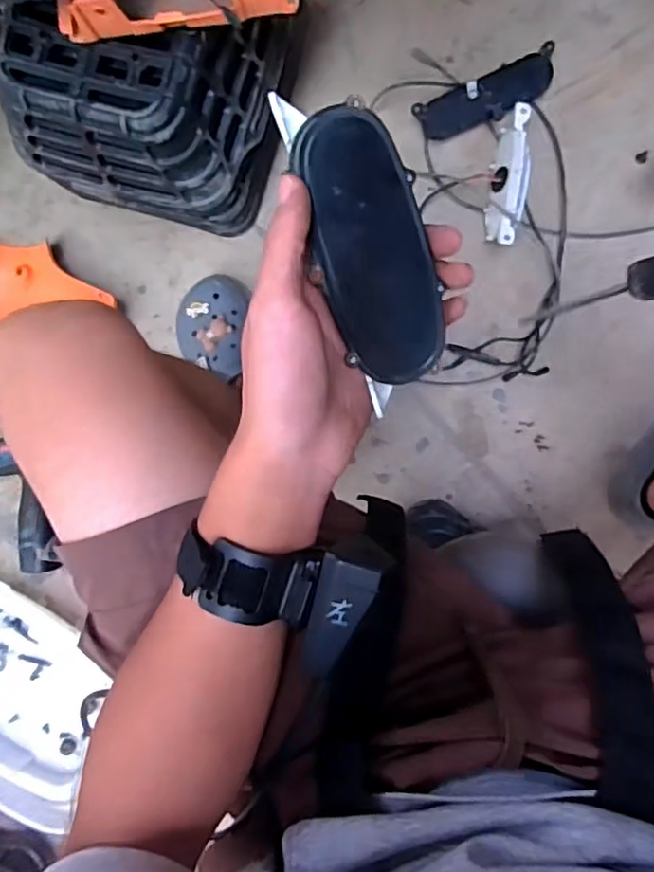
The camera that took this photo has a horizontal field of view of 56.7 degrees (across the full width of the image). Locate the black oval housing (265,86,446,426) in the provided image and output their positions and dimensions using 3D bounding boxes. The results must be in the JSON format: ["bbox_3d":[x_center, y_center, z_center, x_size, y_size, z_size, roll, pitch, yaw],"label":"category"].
[{"bbox_3d":[0.021,-0.087,0.287,0.050,0.015,0.137,-17,109,8],"label":"black oval housing"}]

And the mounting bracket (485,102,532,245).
[{"bbox_3d":[0.212,-0.296,0.703,0.039,0.054,0.154,10,95,7],"label":"mounting bracket"}]

